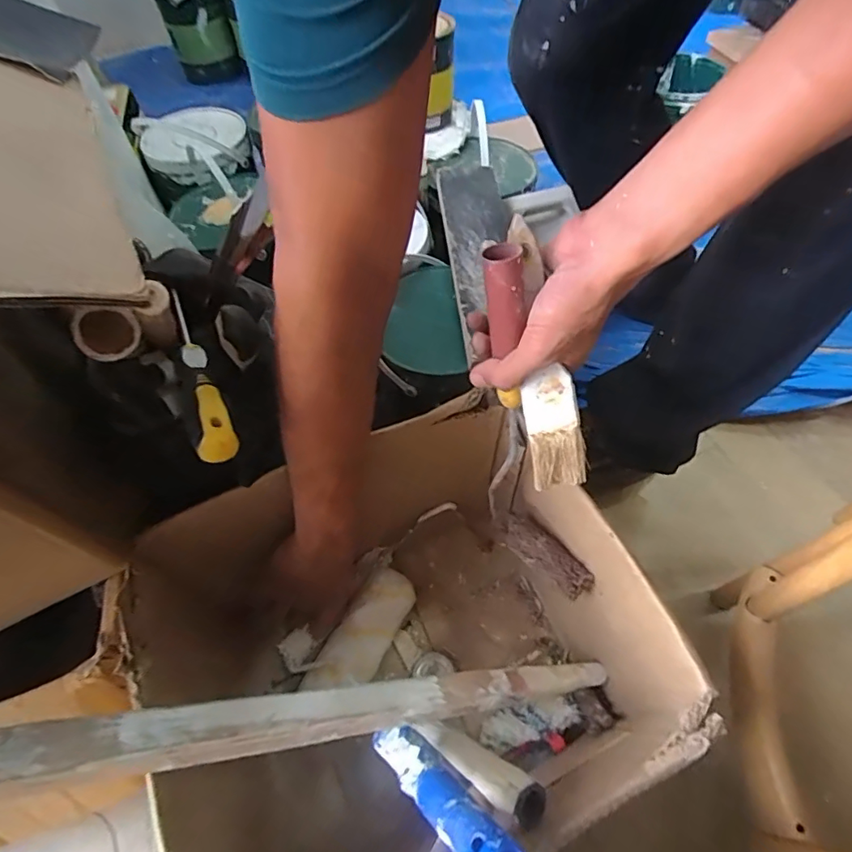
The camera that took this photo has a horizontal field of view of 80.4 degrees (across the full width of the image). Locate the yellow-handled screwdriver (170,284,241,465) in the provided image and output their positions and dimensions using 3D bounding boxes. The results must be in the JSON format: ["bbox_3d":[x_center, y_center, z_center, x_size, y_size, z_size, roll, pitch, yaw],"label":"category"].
[{"bbox_3d":[-0.161,-0.048,0.354,0.023,0.025,0.166,-21,59,-11],"label":"yellow-handled screwdriver"}]

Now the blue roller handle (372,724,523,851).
[{"bbox_3d":[0.008,0.221,0.304,0.028,0.130,0.025,-44,110,-23],"label":"blue roller handle"}]

